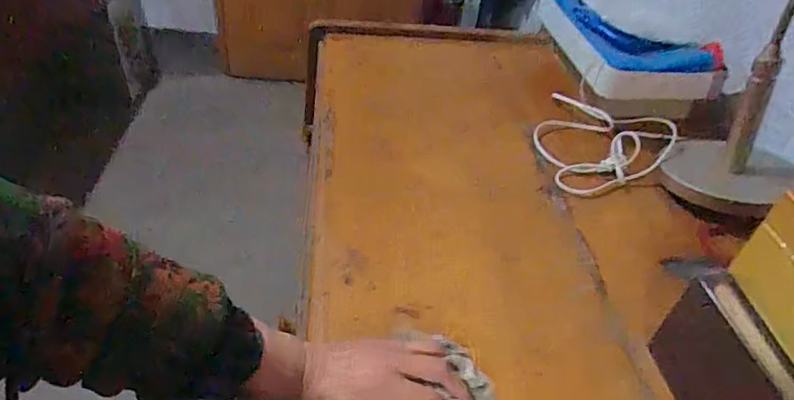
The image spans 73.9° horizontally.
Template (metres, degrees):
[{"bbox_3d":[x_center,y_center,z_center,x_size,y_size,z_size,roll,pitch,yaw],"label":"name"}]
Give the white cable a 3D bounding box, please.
[{"bbox_3d":[0.282,-0.079,0.745,0.181,0.027,0.211,27,45,20],"label":"white cable"}]

